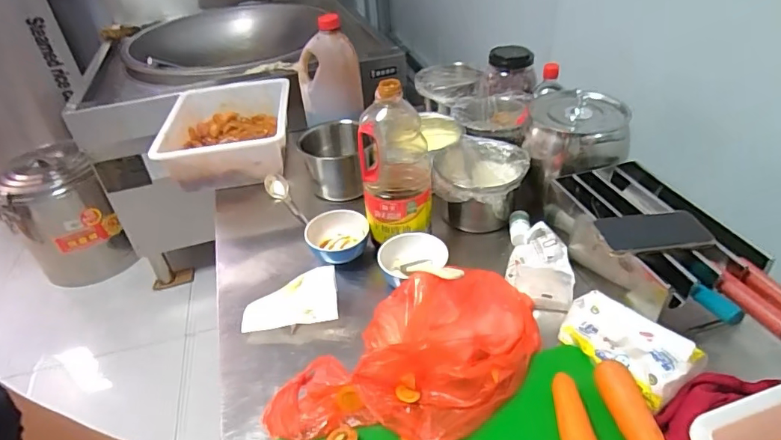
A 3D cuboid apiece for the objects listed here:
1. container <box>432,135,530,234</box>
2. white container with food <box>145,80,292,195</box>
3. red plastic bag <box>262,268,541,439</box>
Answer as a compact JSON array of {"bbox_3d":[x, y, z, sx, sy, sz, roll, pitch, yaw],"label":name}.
[{"bbox_3d":[0.163,-0.061,0.892,0.164,0.123,0.151,0,38,6],"label":"container"},{"bbox_3d":[-0.384,-0.201,1.164,0.293,0.128,0.355,-6,37,-2],"label":"white container with food"},{"bbox_3d":[0.020,0.163,0.623,0.360,0.081,0.233,-6,37,-1],"label":"red plastic bag"}]

